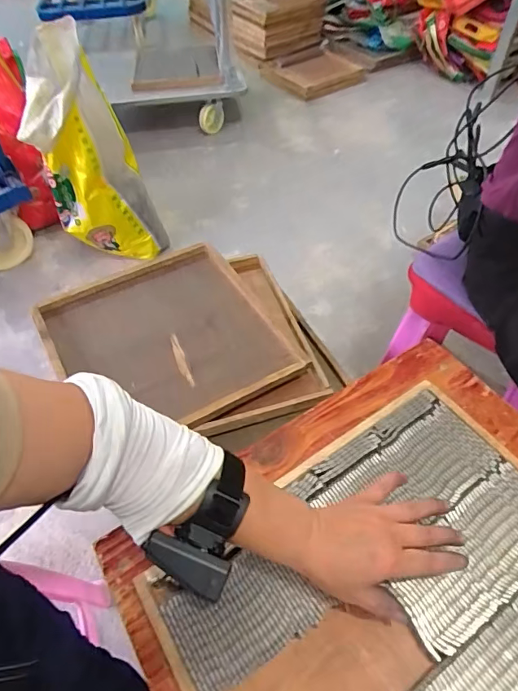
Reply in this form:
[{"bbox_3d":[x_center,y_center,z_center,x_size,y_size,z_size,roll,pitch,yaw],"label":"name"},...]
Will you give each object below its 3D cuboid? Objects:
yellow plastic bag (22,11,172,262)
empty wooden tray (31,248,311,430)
[{"bbox_3d":[-0.494,-0.555,1.374,0.288,0.592,0.252,-15,52,-8],"label":"yellow plastic bag"},{"bbox_3d":[-0.180,-0.012,0.877,0.383,0.043,0.411,-30,56,-19],"label":"empty wooden tray"}]

